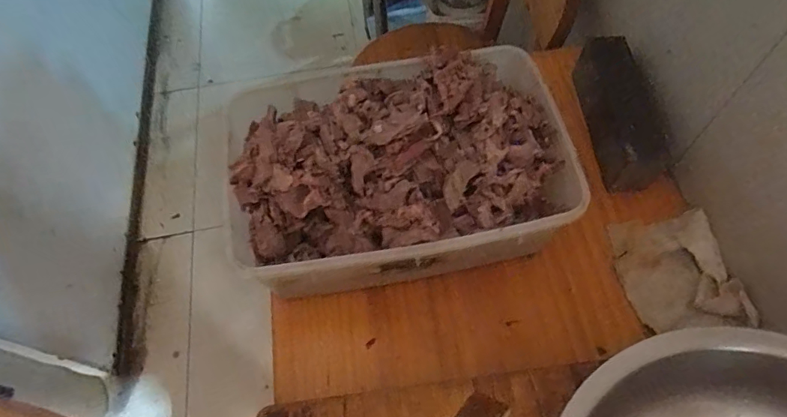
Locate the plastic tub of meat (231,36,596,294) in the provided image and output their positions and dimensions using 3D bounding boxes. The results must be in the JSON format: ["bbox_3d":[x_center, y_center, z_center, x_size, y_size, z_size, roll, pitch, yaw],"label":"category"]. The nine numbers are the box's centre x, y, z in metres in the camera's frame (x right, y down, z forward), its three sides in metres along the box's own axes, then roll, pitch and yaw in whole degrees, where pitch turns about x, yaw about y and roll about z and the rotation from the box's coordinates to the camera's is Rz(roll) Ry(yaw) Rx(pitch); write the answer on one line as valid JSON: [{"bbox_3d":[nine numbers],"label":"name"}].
[{"bbox_3d":[0.014,-0.060,0.624,0.391,0.180,0.273,-10,62,-3],"label":"plastic tub of meat"}]

